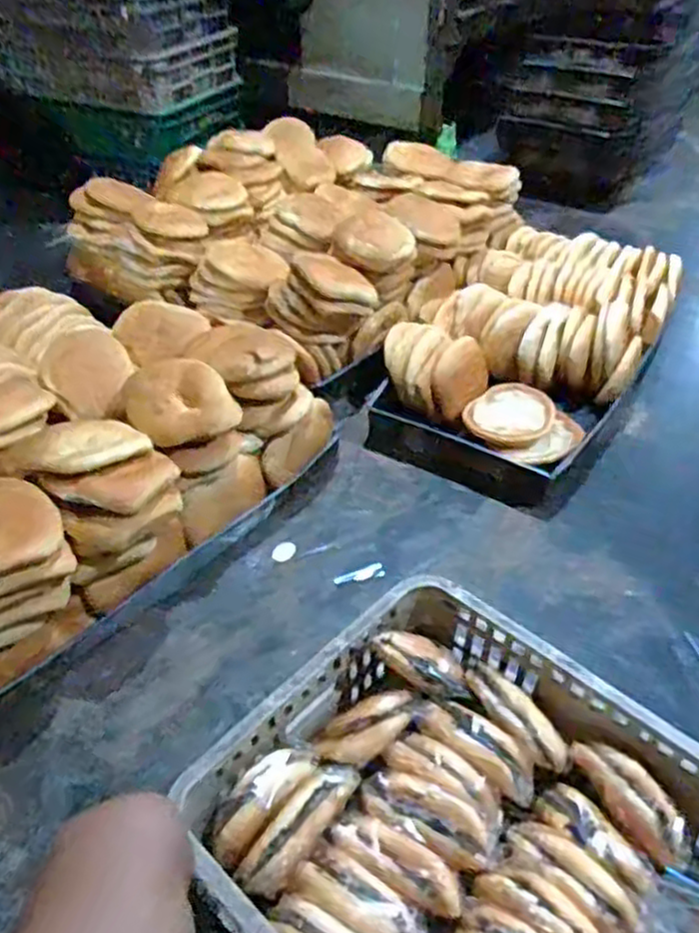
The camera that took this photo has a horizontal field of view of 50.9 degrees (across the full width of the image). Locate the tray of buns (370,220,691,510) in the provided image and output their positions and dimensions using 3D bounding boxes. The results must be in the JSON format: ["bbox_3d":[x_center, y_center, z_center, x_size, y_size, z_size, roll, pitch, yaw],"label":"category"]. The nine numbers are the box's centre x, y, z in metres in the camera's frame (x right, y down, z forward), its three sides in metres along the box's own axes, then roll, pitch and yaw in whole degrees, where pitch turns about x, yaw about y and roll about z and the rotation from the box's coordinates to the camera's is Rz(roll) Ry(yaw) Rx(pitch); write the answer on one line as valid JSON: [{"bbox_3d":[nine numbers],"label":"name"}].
[{"bbox_3d":[0.391,-0.268,1.498,0.404,0.147,0.815,24,47,26],"label":"tray of buns"}]

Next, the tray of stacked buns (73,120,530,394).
[{"bbox_3d":[-0.109,-0.551,1.652,0.716,0.214,0.817,25,47,27],"label":"tray of stacked buns"}]

